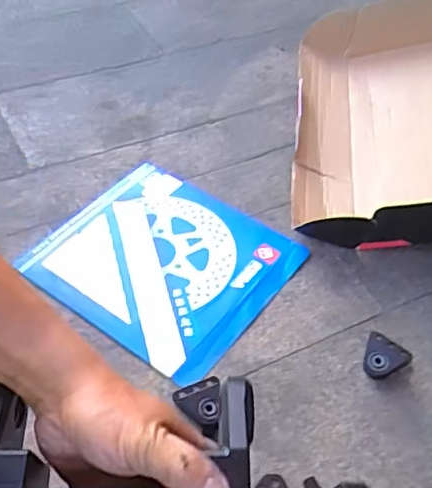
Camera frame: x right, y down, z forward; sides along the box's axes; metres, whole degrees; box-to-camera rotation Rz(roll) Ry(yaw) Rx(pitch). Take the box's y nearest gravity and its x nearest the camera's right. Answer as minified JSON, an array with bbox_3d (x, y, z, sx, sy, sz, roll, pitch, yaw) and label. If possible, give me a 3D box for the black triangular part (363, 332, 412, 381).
[{"bbox_3d":[0.180,0.120,0.634,0.047,0.024,0.051,26,52,19],"label":"black triangular part"}]

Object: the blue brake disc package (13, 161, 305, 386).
[{"bbox_3d":[-0.061,0.015,0.719,0.264,0.012,0.249,31,54,22],"label":"blue brake disc package"}]

